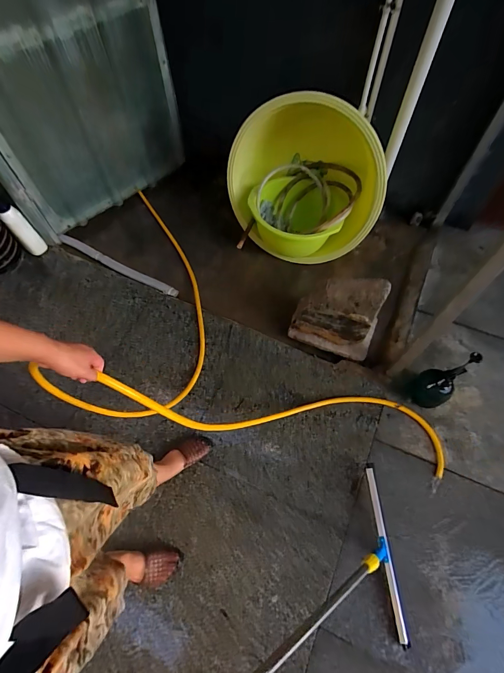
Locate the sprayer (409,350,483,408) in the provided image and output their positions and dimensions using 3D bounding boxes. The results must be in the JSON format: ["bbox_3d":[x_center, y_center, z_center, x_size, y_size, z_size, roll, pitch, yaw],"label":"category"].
[{"bbox_3d":[0.646,0.153,1.211,0.140,0.297,0.117,1,64,2],"label":"sprayer"}]

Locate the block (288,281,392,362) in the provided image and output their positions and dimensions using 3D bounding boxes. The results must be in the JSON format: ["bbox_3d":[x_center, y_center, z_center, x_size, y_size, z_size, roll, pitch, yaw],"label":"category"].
[{"bbox_3d":[0.318,-0.083,1.301,0.321,0.352,0.155,14,65,9],"label":"block"}]

